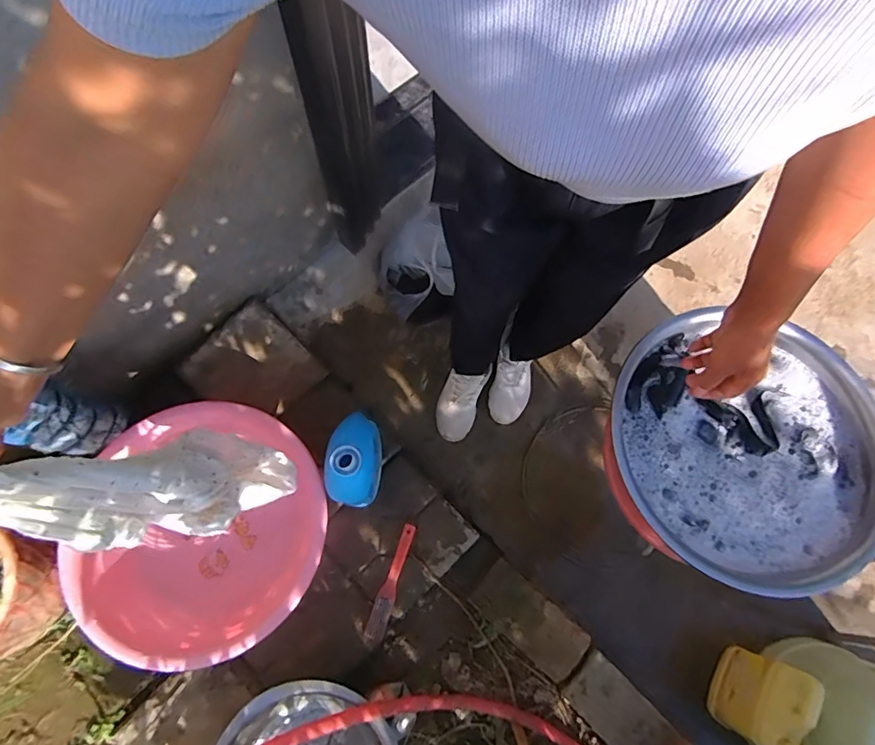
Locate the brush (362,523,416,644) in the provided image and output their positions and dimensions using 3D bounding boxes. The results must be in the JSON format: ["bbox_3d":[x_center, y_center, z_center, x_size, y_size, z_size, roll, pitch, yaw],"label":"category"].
[{"bbox_3d":[-0.096,0.434,1.000,0.039,0.025,0.235,19,71,4],"label":"brush"}]

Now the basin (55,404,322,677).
[{"bbox_3d":[-0.423,0.296,0.927,0.413,0.139,0.439,1,71,-2],"label":"basin"}]

